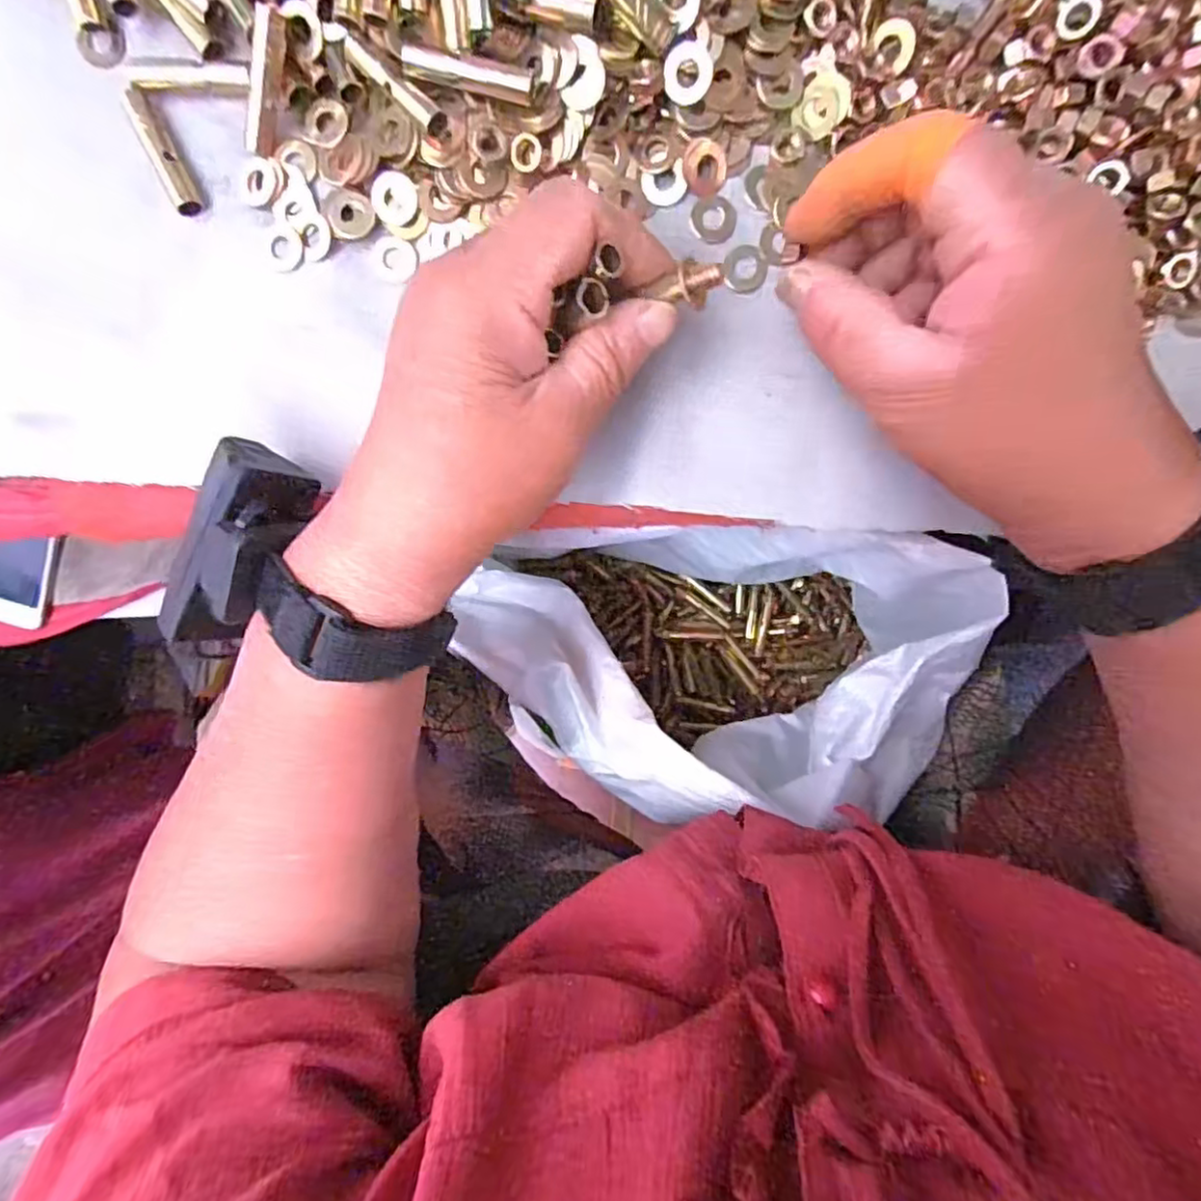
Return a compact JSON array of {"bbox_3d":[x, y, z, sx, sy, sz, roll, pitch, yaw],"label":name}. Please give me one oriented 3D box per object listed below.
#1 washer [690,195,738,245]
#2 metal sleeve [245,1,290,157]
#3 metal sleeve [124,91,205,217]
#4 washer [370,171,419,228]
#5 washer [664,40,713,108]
[{"bbox_3d":[0.042,-0.142,0.242,0.017,0.004,0.016,0,97,2],"label":"washer"},{"bbox_3d":[-0.119,-0.183,0.232,0.009,0.008,0.044,26,122,-1],"label":"metal sleeve"},{"bbox_3d":[-0.160,-0.163,0.240,0.010,0.006,0.044,-26,96,5],"label":"metal sleeve"},{"bbox_3d":[-0.076,-0.149,0.242,0.017,0.005,0.017,0,97,2],"label":"washer"},{"bbox_3d":[0.030,-0.182,0.226,0.016,0.004,0.017,6,120,10],"label":"washer"}]

